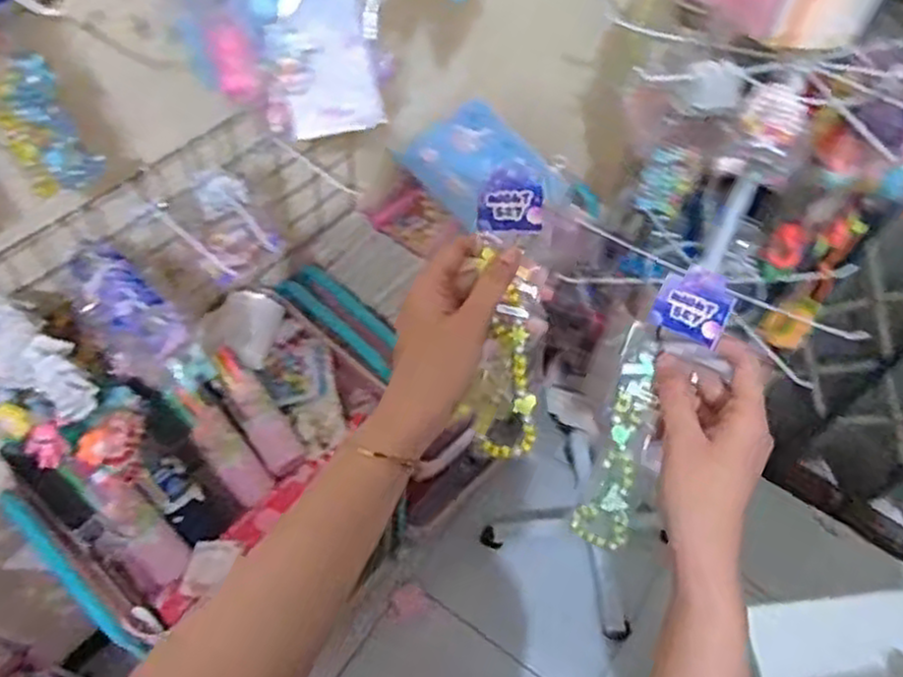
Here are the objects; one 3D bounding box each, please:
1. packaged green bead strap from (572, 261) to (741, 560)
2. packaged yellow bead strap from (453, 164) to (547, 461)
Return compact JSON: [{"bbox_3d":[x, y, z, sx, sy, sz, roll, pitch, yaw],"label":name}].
[{"bbox_3d":[0.119,0.047,0.477,0.045,0.188,0.018,21,15,9],"label":"packaged green bead strap"},{"bbox_3d":[0.036,-0.012,0.494,0.047,0.189,0.015,1,15,-4],"label":"packaged yellow bead strap"}]

